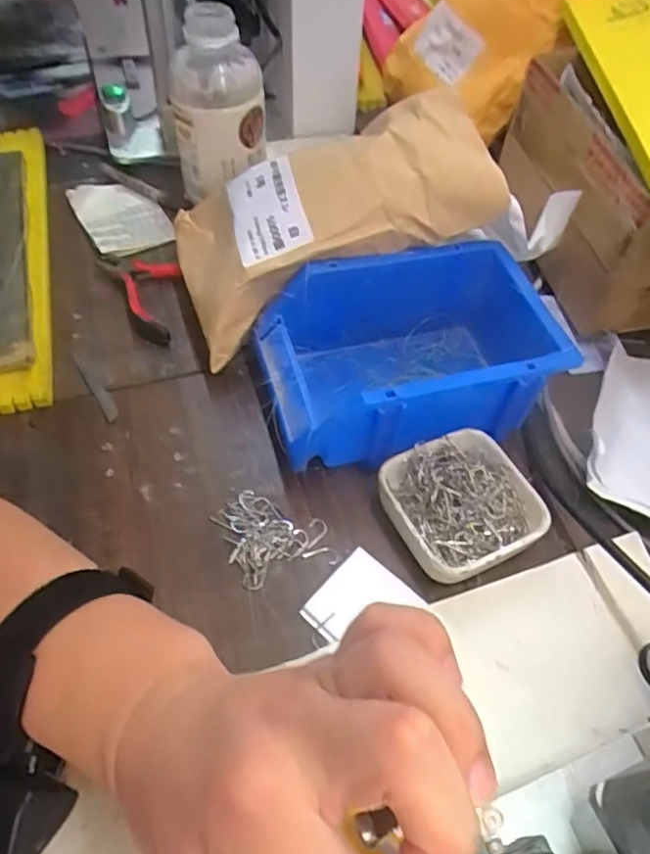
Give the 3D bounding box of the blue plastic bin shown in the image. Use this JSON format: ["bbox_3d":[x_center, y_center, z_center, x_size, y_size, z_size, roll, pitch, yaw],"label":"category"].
[{"bbox_3d":[0.052,-0.046,0.413,0.187,0.078,0.124,-10,54,-10],"label":"blue plastic bin"}]

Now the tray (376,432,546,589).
[{"bbox_3d":[0.082,0.050,0.371,0.084,0.030,0.082,-19,56,-16],"label":"tray"}]

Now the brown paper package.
[{"bbox_3d":[-0.002,-0.150,0.429,0.231,0.065,0.126,-22,54,10],"label":"brown paper package"}]

